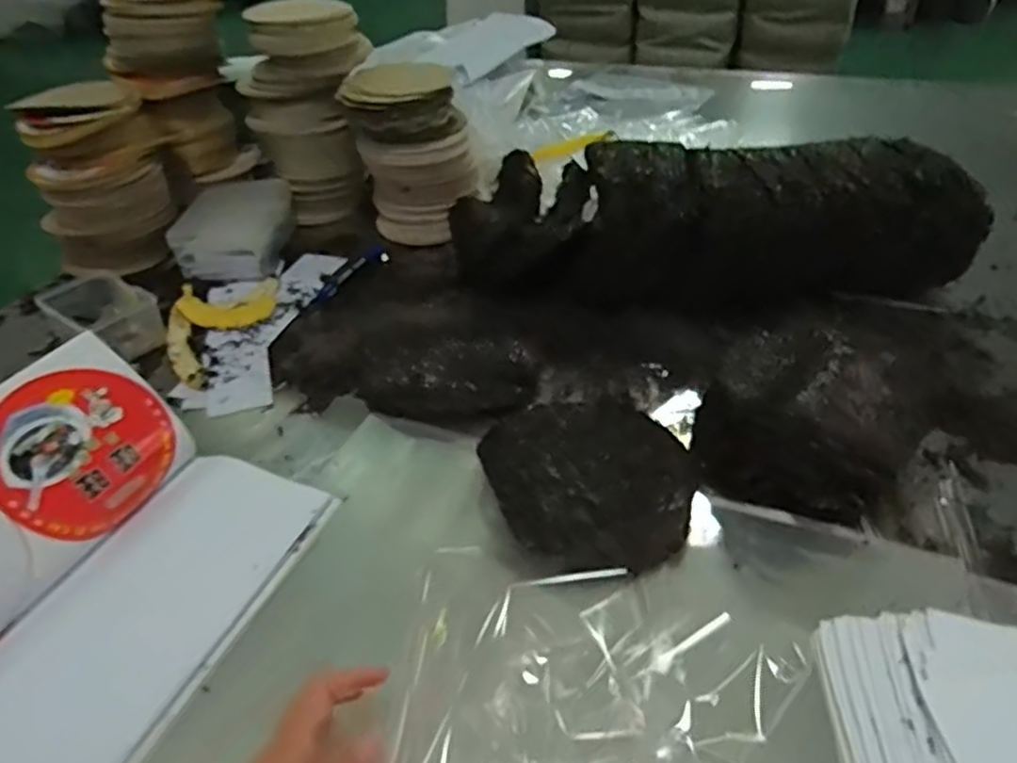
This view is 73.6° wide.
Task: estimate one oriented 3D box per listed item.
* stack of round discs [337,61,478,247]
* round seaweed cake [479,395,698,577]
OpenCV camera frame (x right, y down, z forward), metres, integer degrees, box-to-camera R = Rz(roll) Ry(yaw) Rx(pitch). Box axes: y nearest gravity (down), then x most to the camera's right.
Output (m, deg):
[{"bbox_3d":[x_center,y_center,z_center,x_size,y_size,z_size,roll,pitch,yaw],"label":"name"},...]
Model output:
[{"bbox_3d":[-0.137,-0.334,1.002,0.176,0.232,0.133,-13,41,-12],"label":"stack of round discs"},{"bbox_3d":[0.073,0.080,0.615,0.173,0.026,0.201,-13,41,-12],"label":"round seaweed cake"}]

